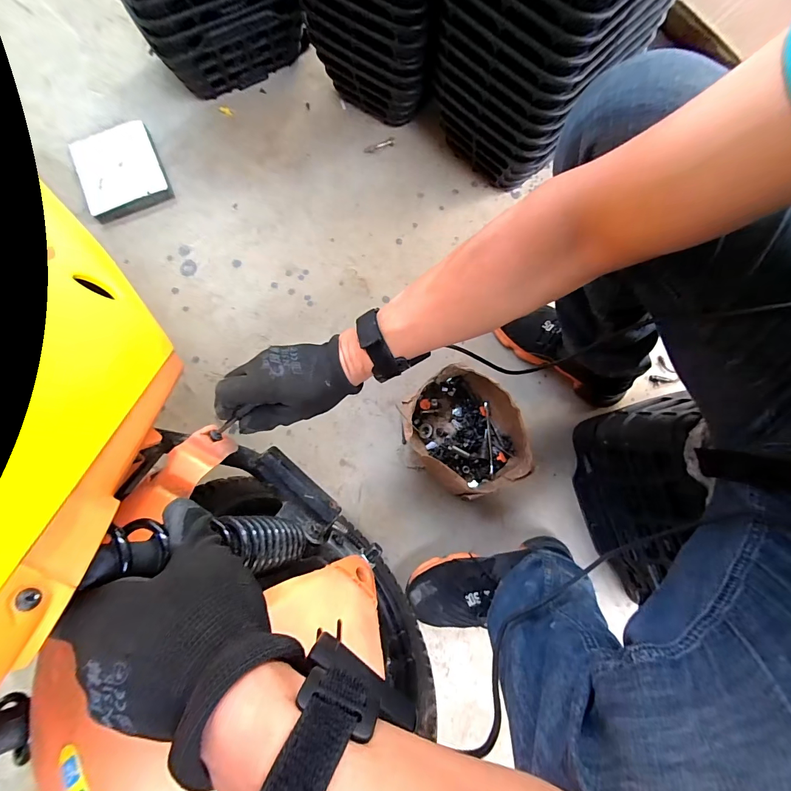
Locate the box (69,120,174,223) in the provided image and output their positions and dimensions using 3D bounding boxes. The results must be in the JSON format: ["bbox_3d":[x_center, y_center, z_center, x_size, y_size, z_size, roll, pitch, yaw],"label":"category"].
[{"bbox_3d":[-0.566,-0.465,0.737,0.159,0.031,0.213,-27,79,-6],"label":"box"}]

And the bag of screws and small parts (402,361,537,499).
[{"bbox_3d":[0.114,0.061,0.602,0.175,0.092,0.203,-30,80,-6],"label":"bag of screws and small parts"}]

